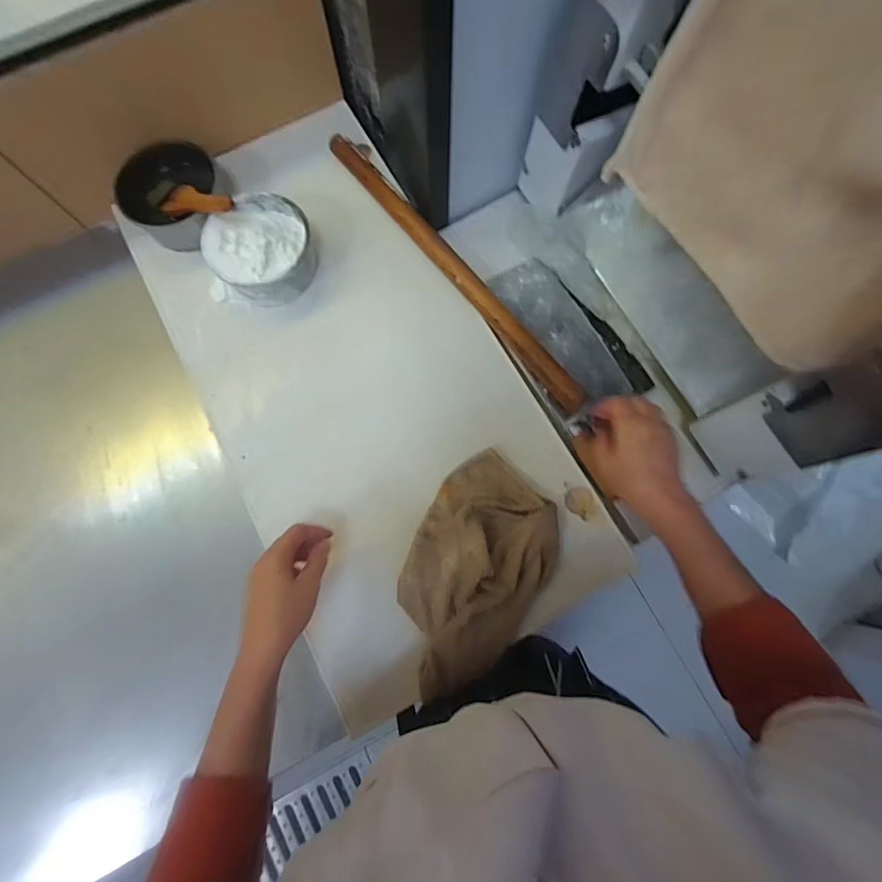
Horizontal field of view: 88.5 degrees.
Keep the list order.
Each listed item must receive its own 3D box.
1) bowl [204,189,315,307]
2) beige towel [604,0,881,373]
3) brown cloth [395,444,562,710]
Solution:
[{"bbox_3d":[-0.237,-0.253,0.604,0.136,0.060,0.136,-41,81,-8],"label":"bowl"},{"bbox_3d":[0.256,-0.202,0.322,0.054,0.228,0.289,-31,80,-6],"label":"beige towel"},{"bbox_3d":[0.037,0.154,0.536,0.151,0.039,0.260,28,80,5],"label":"brown cloth"}]

